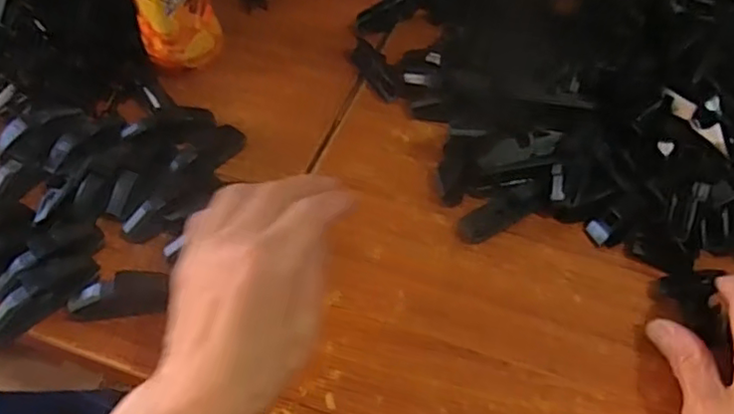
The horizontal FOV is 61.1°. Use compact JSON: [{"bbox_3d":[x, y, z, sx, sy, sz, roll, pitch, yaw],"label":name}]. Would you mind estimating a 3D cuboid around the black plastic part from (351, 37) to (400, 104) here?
[{"bbox_3d":[0.008,-0.115,0.526,0.021,0.013,0.072,-21,55,-14],"label":"black plastic part"}]

